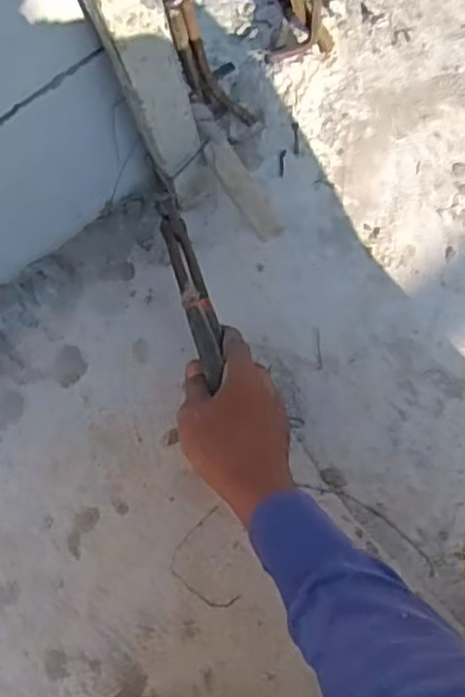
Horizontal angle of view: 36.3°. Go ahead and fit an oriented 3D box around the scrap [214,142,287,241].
[{"bbox_3d":[0.009,-0.121,0.547,0.022,0.008,0.083,-36,83,25],"label":"scrap"}]

